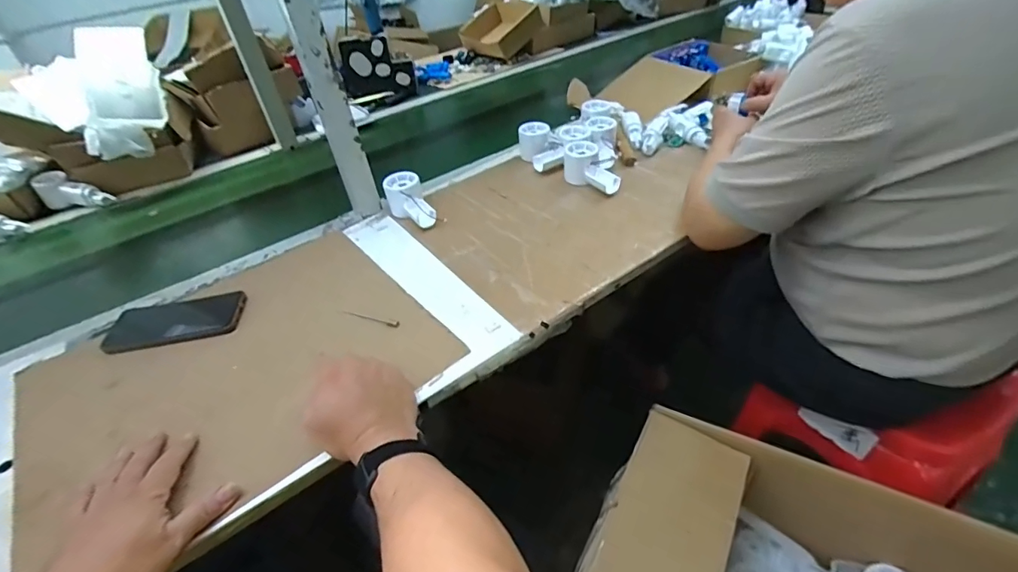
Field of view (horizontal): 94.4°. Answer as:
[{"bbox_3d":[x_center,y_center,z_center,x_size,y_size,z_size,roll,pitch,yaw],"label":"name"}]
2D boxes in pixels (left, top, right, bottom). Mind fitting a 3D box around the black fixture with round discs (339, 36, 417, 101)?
[{"bbox_3d":[-0.354,-0.597,1.287,0.170,0.138,0.112,10,43,19],"label":"black fixture with round discs"}]

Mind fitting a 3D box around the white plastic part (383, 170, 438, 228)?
[{"bbox_3d":[-0.163,-0.136,0.778,0.058,0.061,0.112,-23,42,-18],"label":"white plastic part"}]

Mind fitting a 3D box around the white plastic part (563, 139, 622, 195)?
[{"bbox_3d":[0.138,-0.202,0.811,0.055,0.055,0.123,-19,41,-14],"label":"white plastic part"}]

